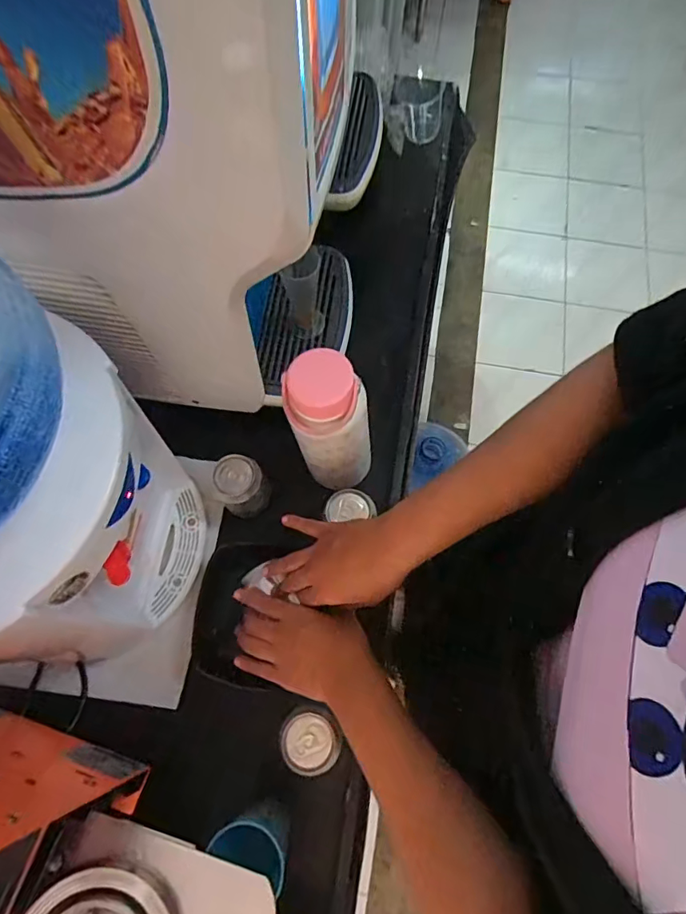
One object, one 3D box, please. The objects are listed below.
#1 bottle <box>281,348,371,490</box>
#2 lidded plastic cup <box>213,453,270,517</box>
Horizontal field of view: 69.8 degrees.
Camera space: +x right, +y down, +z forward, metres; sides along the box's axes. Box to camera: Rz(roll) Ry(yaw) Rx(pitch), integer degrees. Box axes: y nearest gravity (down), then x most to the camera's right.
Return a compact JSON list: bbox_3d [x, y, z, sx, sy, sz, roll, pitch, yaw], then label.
[{"bbox_3d":[-0.016,-0.032,0.584,0.090,0.225,0.080,-12,71,-5],"label":"bottle"},{"bbox_3d":[-0.132,0.039,0.640,0.062,0.074,0.061,0,70,-1],"label":"lidded plastic cup"}]

